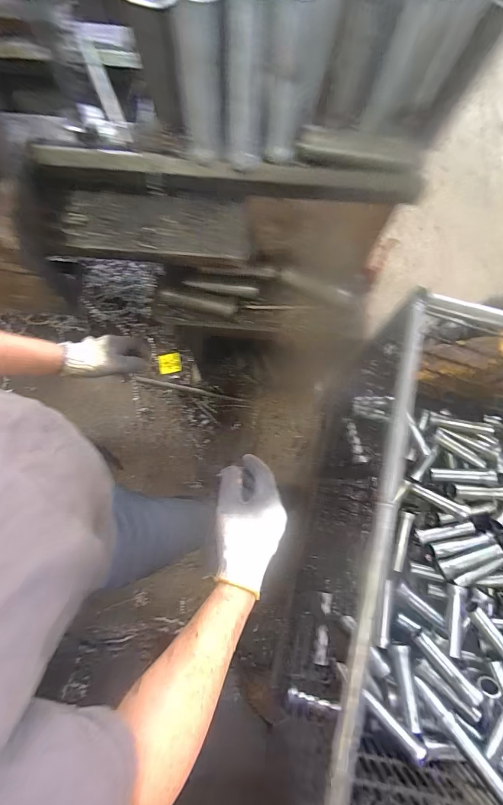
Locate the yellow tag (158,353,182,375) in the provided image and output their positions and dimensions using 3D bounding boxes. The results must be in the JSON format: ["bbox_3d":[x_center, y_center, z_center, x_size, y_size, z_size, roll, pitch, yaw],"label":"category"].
[{"bbox_3d":[-0.340,-0.161,1.377,0.095,0.007,0.081,-10,84,6],"label":"yellow tag"}]

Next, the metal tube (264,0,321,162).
[{"bbox_3d":[0.043,-0.432,0.446,0.064,0.176,0.063,8,78,0],"label":"metal tube"}]

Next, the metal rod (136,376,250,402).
[{"bbox_3d":[-0.240,-0.052,1.339,0.461,0.018,0.020,12,78,1],"label":"metal rod"}]

